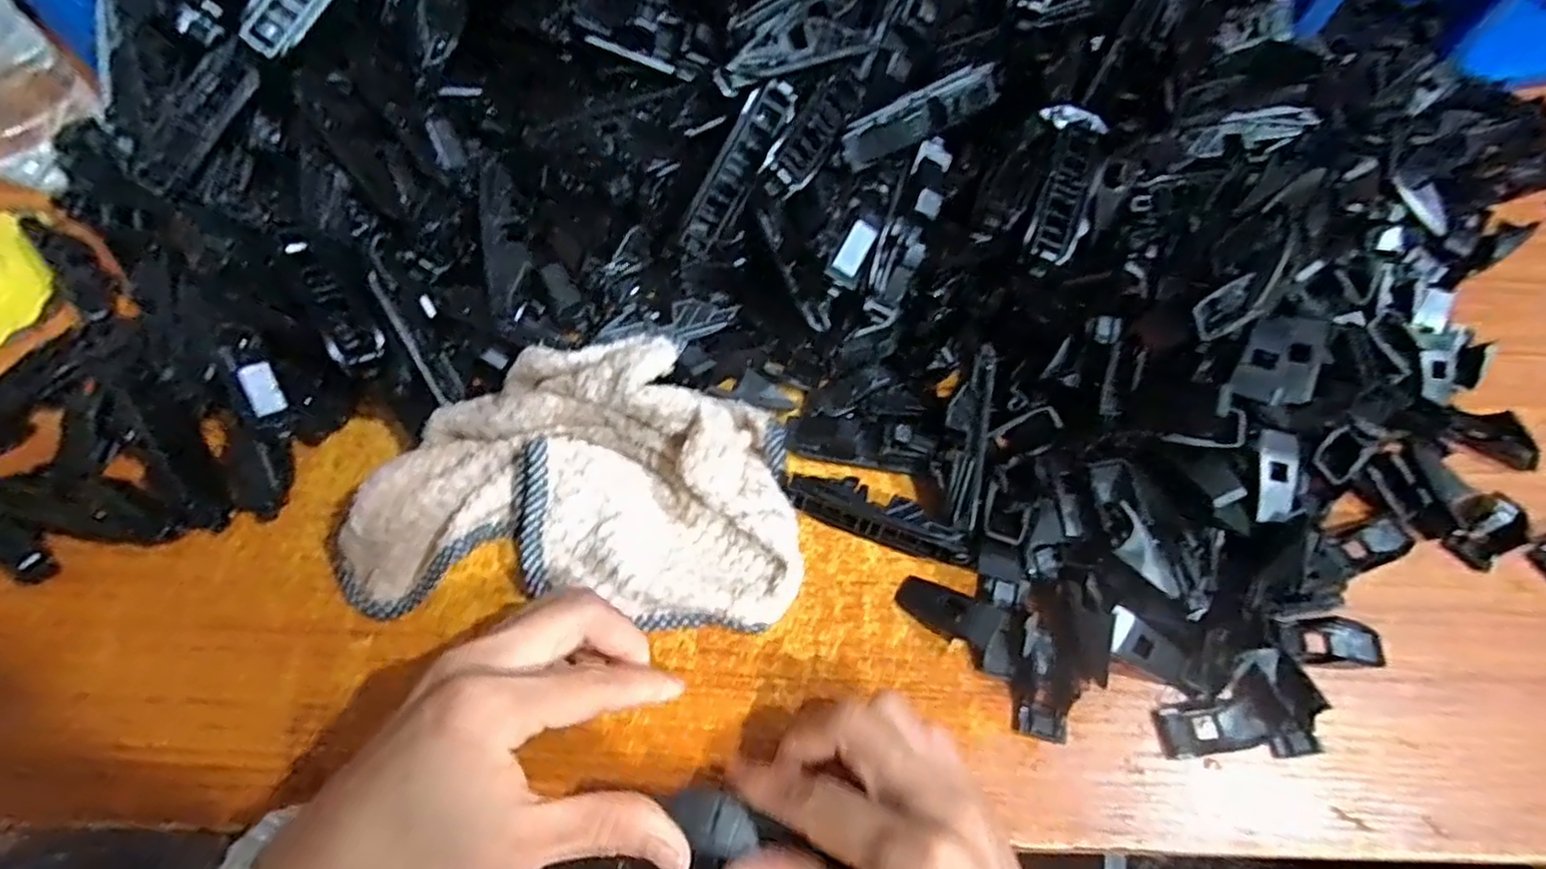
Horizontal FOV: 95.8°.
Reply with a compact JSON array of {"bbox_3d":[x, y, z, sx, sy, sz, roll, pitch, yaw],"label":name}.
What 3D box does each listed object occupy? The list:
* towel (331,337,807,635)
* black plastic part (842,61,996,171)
[{"bbox_3d":[-0.079,0.019,0.281,0.183,0.050,0.106,4,66,-1],"label":"towel"},{"bbox_3d":[0.062,-0.134,0.291,0.075,0.016,0.018,-23,69,-12],"label":"black plastic part"}]

